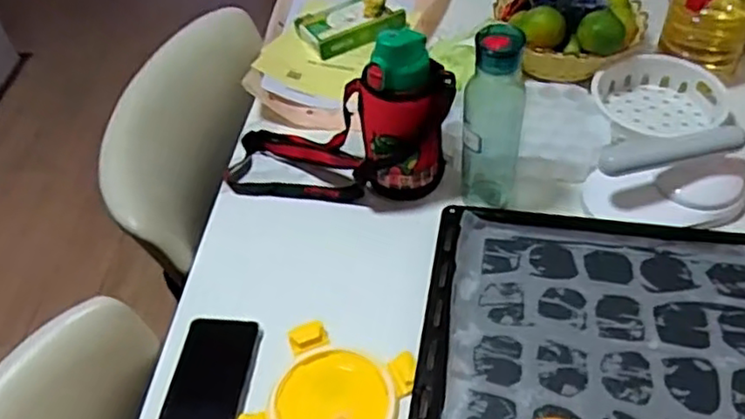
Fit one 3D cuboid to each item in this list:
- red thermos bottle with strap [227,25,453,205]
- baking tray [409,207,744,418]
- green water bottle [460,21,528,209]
[{"bbox_3d":[-0.047,-0.109,0.777,0.268,0.202,0.091,7,49,10],"label":"red thermos bottle with strap"},{"bbox_3d":[0.252,0.129,0.673,0.393,0.033,0.307,6,49,9],"label":"baking tray"},{"bbox_3d":[0.134,-0.092,0.744,0.065,0.224,0.053,8,50,11],"label":"green water bottle"}]

